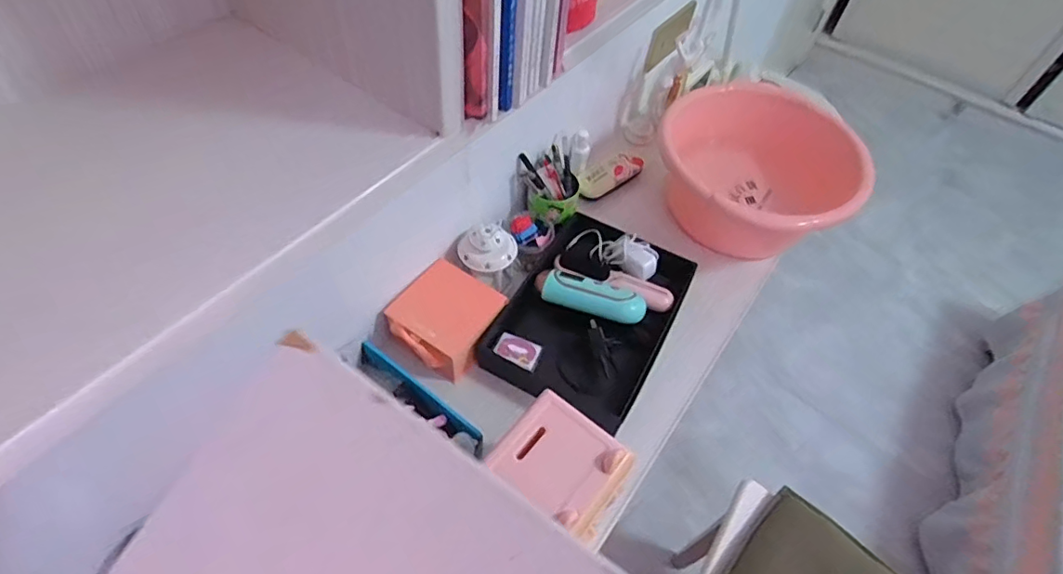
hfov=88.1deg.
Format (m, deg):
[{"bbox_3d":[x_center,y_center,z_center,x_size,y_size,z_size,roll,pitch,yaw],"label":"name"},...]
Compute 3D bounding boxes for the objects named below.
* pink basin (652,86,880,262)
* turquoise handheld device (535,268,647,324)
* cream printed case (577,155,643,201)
[{"bbox_3d":[0.385,-0.195,0.976,0.352,0.162,0.352,2,53,-3],"label":"pink basin"},{"bbox_3d":[0.085,0.012,0.809,0.167,0.031,0.061,21,55,11],"label":"turquoise handheld device"},{"bbox_3d":[0.145,-0.210,1.030,0.132,0.032,0.052,-29,60,-23],"label":"cream printed case"}]

